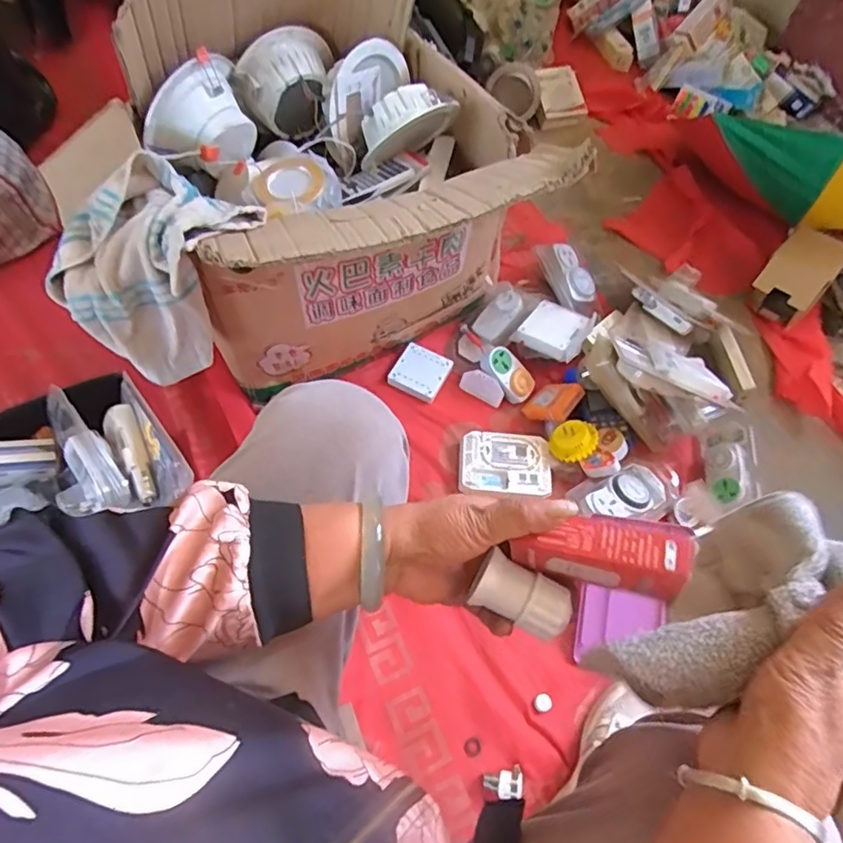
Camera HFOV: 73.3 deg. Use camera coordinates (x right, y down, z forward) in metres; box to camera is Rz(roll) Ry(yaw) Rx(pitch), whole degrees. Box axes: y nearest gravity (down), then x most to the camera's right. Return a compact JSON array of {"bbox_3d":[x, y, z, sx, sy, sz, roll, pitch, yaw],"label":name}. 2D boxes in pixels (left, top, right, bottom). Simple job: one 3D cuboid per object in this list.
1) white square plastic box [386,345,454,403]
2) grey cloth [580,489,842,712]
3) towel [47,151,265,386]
[{"bbox_3d":[-0.002,-0.083,0.966,0.090,0.031,0.084,25,62,11],"label":"white square plastic box"},{"bbox_3d":[0.183,0.114,0.329,0.149,0.088,0.084,-29,66,-18],"label":"grey cloth"},{"bbox_3d":[-0.317,-0.185,0.670,0.211,0.191,0.201,35,64,16],"label":"towel"}]

